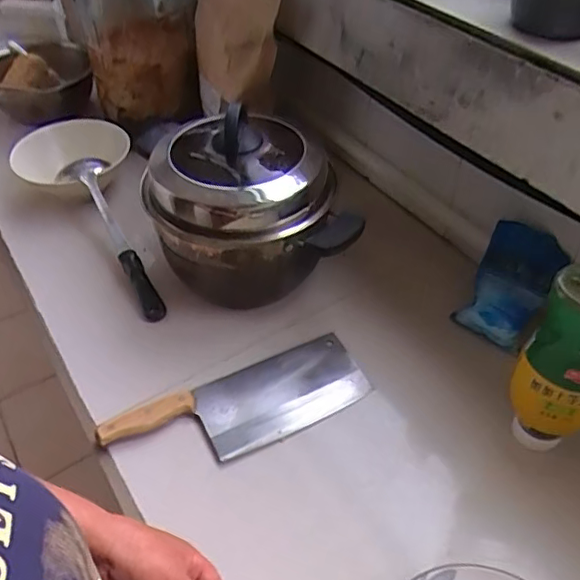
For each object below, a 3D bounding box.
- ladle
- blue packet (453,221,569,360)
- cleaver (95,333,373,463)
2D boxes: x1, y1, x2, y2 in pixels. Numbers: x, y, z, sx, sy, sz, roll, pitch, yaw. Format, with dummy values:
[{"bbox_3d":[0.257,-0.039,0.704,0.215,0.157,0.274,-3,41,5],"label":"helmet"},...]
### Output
[{"bbox_3d":[-0.258,-0.080,0.834,0.073,0.064,0.304,-21,50,-17],"label":"ladle"},{"bbox_3d":[0.276,-0.005,0.722,0.112,0.034,0.145,25,89,52],"label":"blue packet"},{"bbox_3d":[-0.058,0.139,0.690,0.304,0.034,0.111,-22,50,-18],"label":"cleaver"}]

